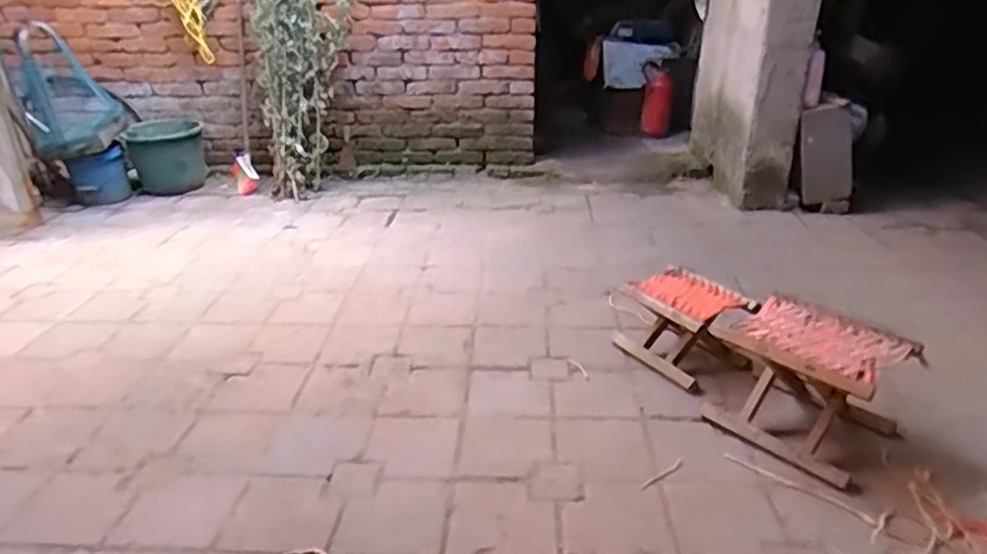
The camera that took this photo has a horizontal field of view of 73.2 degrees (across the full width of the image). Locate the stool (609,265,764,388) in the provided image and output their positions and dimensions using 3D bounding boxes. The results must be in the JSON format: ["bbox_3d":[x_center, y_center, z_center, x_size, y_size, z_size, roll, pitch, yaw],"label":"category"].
[{"bbox_3d":[0.483,0.125,1.700,0.234,0.197,0.300,-16,30,-30],"label":"stool"}]

